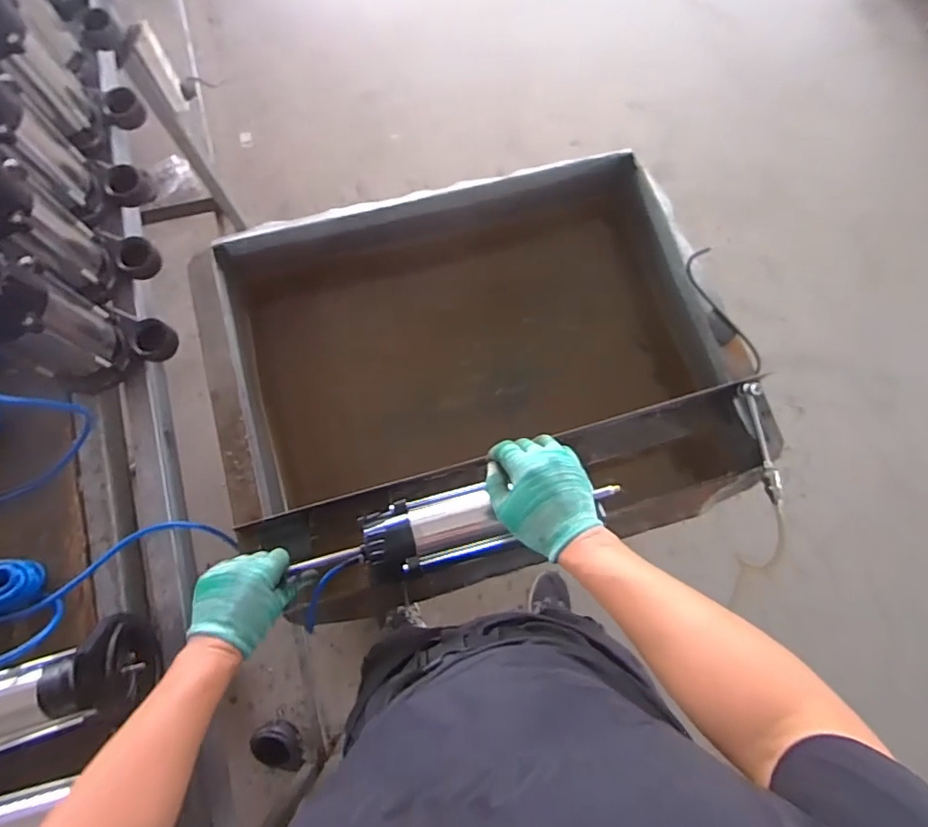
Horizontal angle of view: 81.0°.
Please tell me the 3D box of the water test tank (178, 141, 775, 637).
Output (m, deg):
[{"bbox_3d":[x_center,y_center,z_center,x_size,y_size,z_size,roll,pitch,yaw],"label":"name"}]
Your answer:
[{"bbox_3d":[0.033,-0.067,0.921,0.774,0.335,0.594,-19,80,-4],"label":"water test tank"}]

